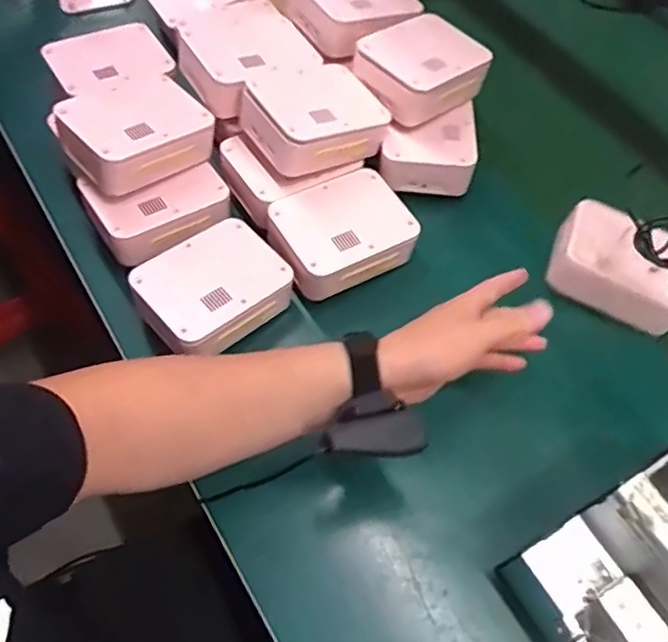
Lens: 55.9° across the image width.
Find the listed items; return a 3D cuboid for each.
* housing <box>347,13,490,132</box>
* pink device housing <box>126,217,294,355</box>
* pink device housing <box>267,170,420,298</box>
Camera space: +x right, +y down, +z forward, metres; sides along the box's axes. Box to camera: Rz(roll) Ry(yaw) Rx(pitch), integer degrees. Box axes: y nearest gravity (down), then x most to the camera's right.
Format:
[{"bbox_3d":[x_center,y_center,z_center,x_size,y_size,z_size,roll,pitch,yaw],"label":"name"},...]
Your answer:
[{"bbox_3d":[0.089,-0.268,0.667,0.122,0.053,0.102,-32,65,-21],"label":"housing"},{"bbox_3d":[-0.113,-0.032,0.592,0.130,0.045,0.102,-36,66,-23],"label":"pink device housing"},{"bbox_3d":[0.005,-0.089,0.626,0.131,0.049,0.103,-23,62,-17],"label":"pink device housing"}]

